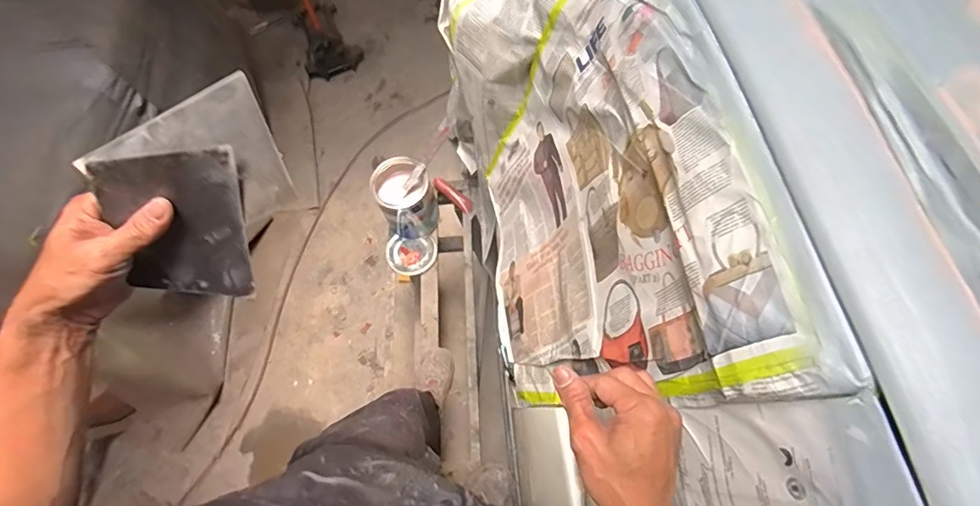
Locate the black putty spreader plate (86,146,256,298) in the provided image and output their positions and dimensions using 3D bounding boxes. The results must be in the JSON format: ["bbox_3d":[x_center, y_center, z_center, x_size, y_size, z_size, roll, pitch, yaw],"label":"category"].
[{"bbox_3d":[-0.245,-0.016,0.388,0.092,0.136,0.005,-5,37,-16],"label":"black putty spreader plate"}]

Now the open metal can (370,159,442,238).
[{"bbox_3d":[-0.252,-0.160,1.464,0.166,0.179,0.198,-32,70,-9],"label":"open metal can"}]

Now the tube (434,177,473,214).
[{"bbox_3d":[-0.116,-0.186,1.548,0.155,0.029,0.041,41,75,3],"label":"tube"}]

